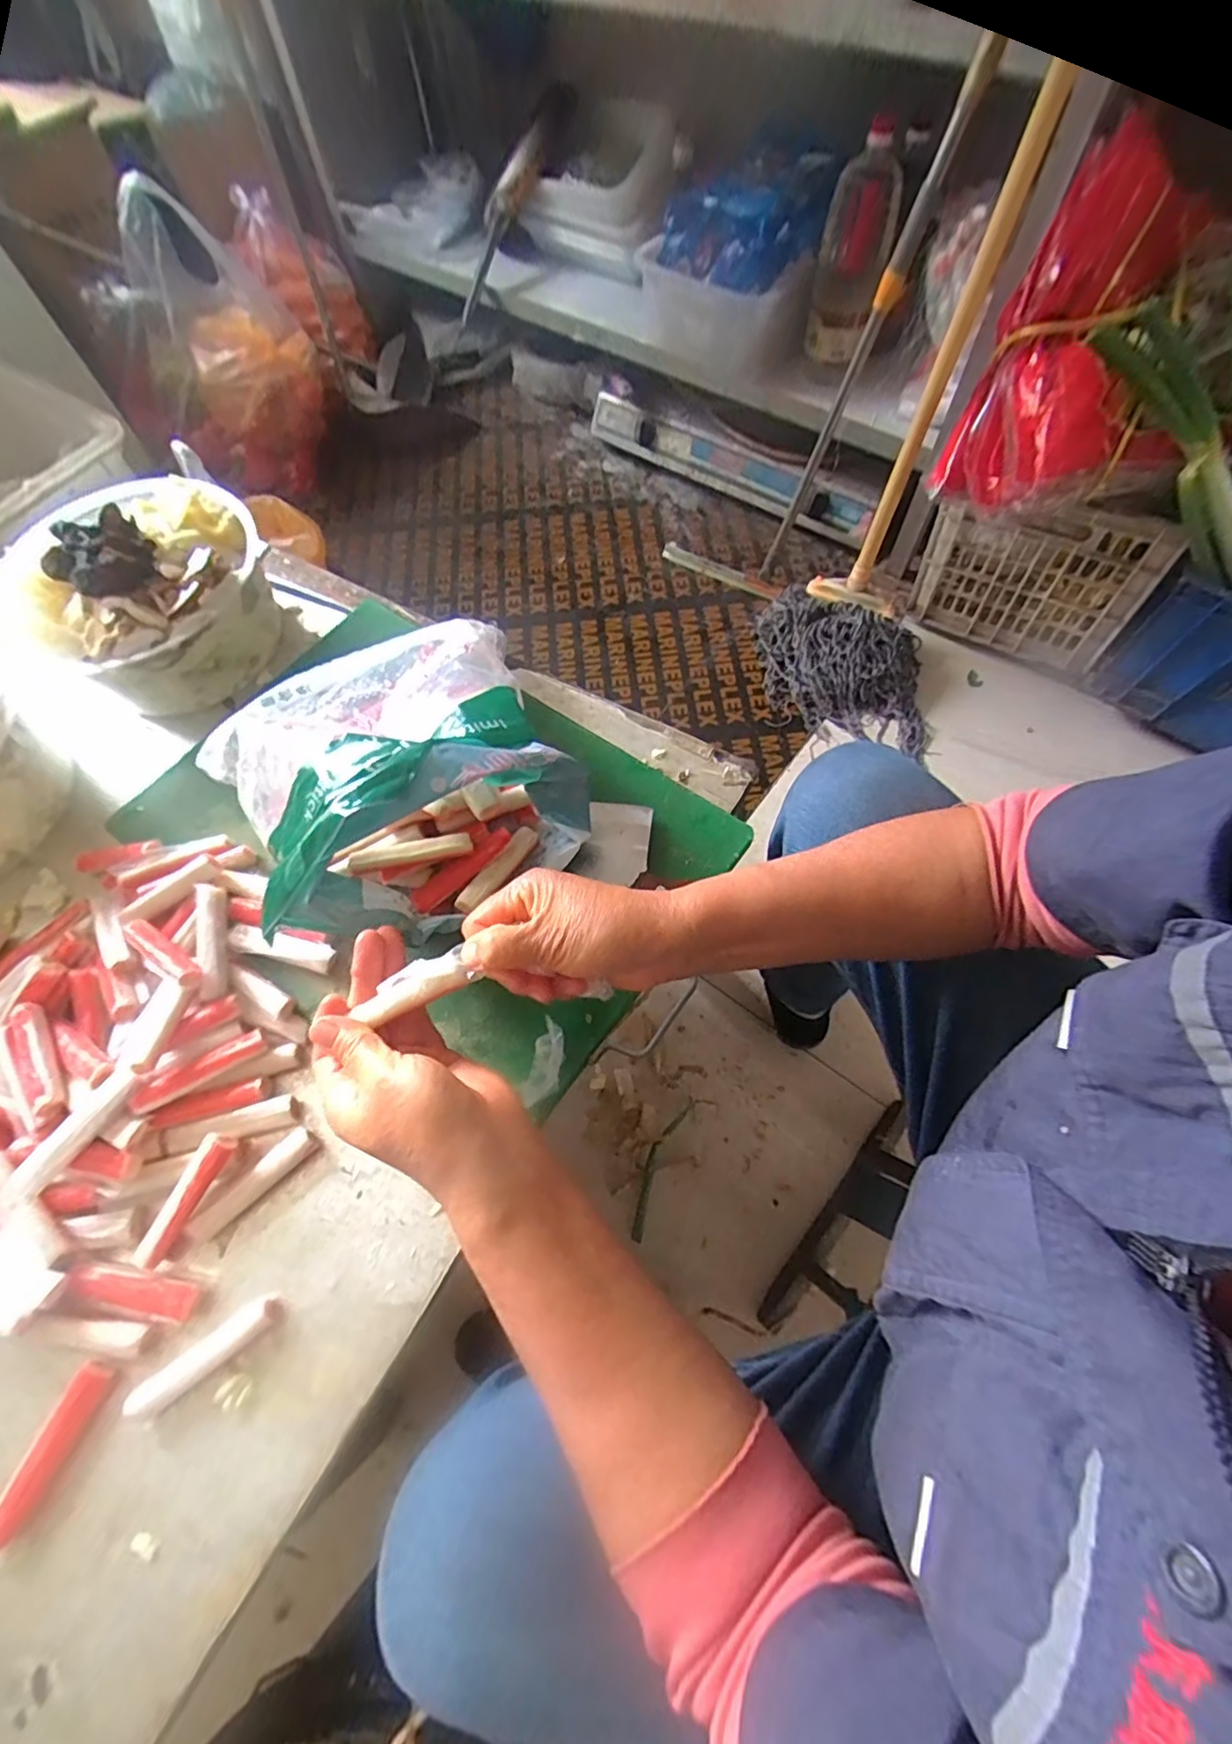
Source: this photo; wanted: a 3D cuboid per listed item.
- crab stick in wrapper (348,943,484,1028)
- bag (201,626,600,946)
[{"bbox_3d":[-0.115,0.065,0.355,0.065,0.011,0.022,-27,66,0],"label":"crab stick in wrapper"},{"bbox_3d":[-0.175,-0.088,0.461,0.238,0.127,0.249,-28,67,-11],"label":"bag"}]

